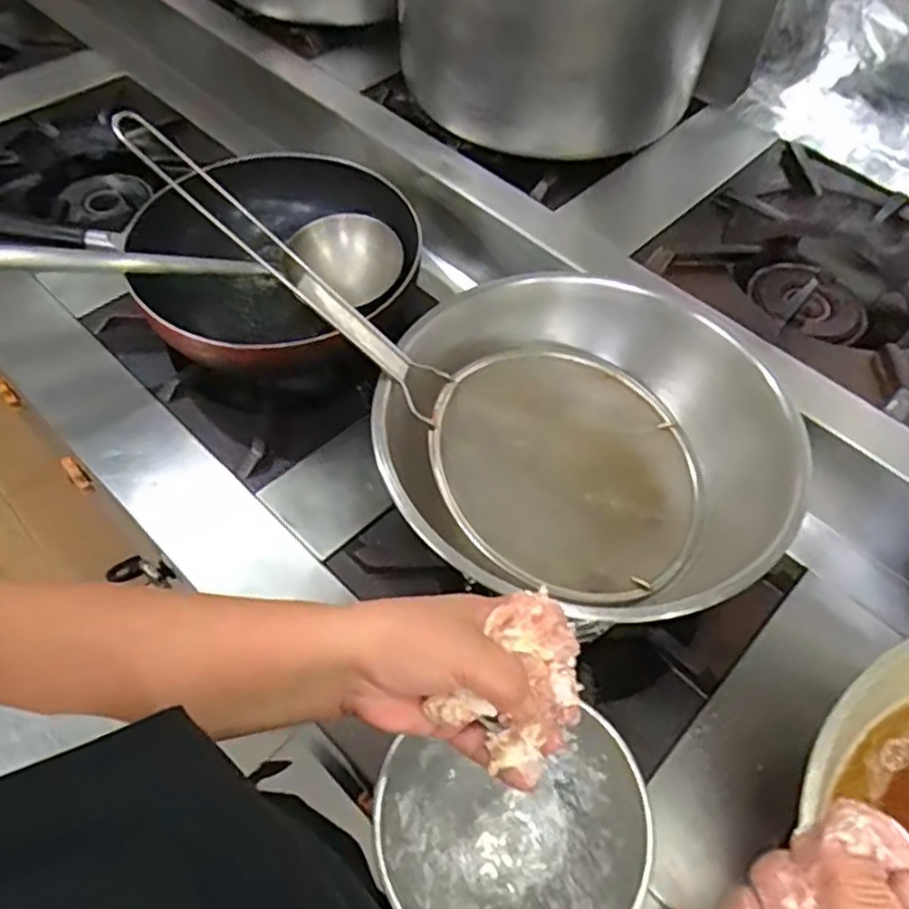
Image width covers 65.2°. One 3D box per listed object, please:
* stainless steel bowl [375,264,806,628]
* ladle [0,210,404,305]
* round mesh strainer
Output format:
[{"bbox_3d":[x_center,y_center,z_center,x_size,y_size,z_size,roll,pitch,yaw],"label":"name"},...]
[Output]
[{"bbox_3d":[0.098,-0.015,0.574,0.296,0.142,0.241,7,55,2],"label":"stainless steel bowl"},{"bbox_3d":[-0.290,-0.182,0.649,0.490,0.066,0.088,-8,54,-27],"label":"ladle"},{"bbox_3d":[-0.023,-0.078,0.571,0.523,0.058,0.224,36,56,-13],"label":"round mesh strainer"}]

